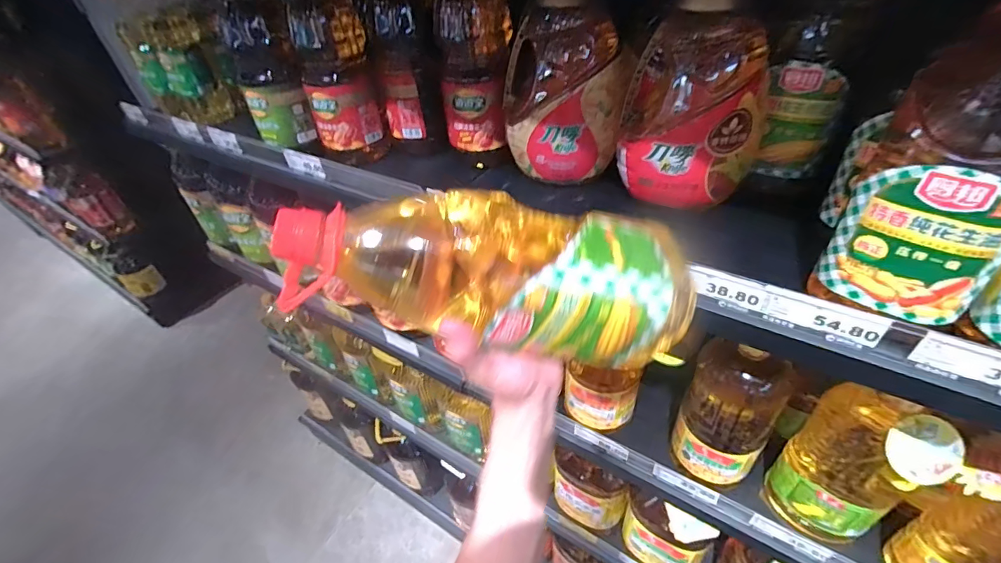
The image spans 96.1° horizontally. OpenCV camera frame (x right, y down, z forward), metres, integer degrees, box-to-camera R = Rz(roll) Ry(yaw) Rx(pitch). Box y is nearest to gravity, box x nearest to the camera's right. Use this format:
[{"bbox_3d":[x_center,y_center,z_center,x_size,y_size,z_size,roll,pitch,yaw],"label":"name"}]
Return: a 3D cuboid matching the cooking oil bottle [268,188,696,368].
[{"bbox_3d":[0.000,-0.004,0.327,0.293,0.091,0.093,9,41,-8],"label":"cooking oil bottle"}]

